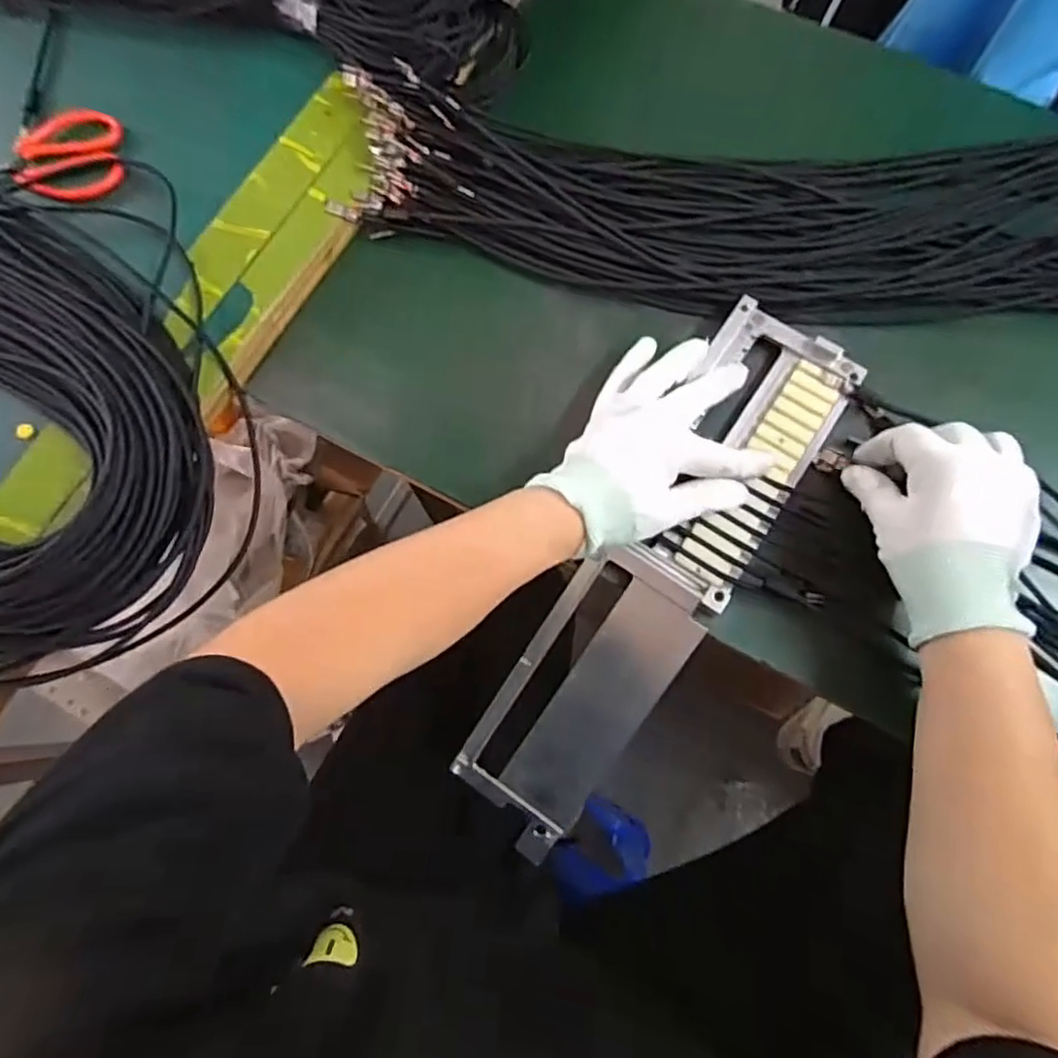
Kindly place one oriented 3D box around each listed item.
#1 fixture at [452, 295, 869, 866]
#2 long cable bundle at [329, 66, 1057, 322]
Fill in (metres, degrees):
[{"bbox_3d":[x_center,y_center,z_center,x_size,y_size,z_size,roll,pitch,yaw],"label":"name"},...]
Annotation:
[{"bbox_3d":[0.083,0.031,0.425,0.091,0.050,0.392,33,89,10],"label":"fixture"},{"bbox_3d":[0.232,-0.228,0.461,0.737,0.032,0.171,4,74,2],"label":"long cable bundle"}]

